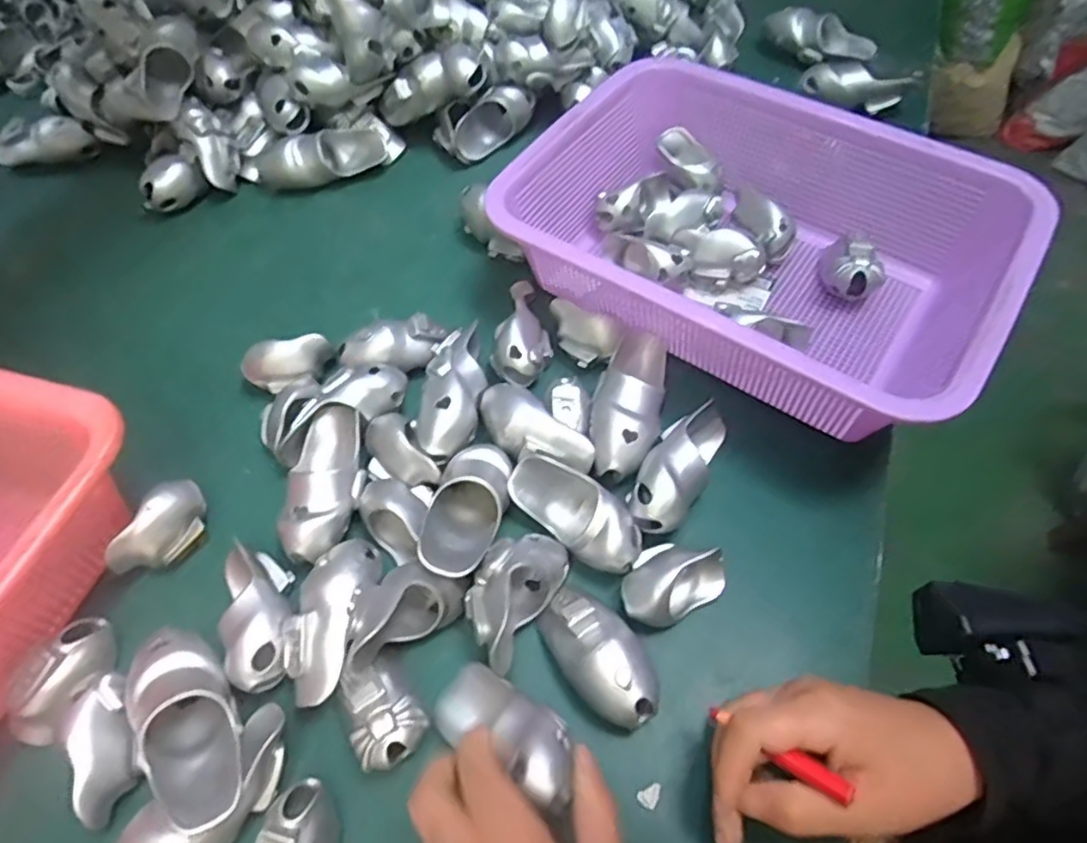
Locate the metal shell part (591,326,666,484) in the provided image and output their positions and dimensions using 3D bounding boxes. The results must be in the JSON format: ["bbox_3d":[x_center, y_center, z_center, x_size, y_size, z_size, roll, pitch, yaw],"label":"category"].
[{"bbox_3d":[0.053,-0.014,0.395,0.038,0.032,0.102,13,59,8],"label":"metal shell part"}]

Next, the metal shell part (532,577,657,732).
[{"bbox_3d":[0.027,0.115,0.323,0.037,0.033,0.071,-30,63,-18],"label":"metal shell part"}]

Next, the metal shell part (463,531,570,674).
[{"bbox_3d":[-0.016,0.080,0.322,0.037,0.019,0.069,29,62,17],"label":"metal shell part"}]

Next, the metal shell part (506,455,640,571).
[{"bbox_3d":[0.018,0.049,0.357,0.079,0.030,0.033,33,63,18],"label":"metal shell part"}]

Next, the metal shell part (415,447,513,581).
[{"bbox_3d":[-0.044,0.052,0.355,0.040,0.031,0.084,11,44,6],"label":"metal shell part"}]

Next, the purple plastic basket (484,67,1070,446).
[{"bbox_3d":[0.138,-0.110,0.441,0.294,0.102,0.216,30,62,17],"label":"purple plastic basket"}]

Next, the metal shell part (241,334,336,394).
[{"bbox_3d":[-0.166,-0.039,0.429,0.057,0.019,0.032,-15,92,8],"label":"metal shell part"}]

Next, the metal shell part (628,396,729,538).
[{"bbox_3d":[0.080,0.021,0.373,0.033,0.030,0.094,29,47,16],"label":"metal shell part"}]

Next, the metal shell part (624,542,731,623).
[{"bbox_3d":[0.067,0.083,0.344,0.057,0.038,0.035,-25,61,-15],"label":"metal shell part"}]

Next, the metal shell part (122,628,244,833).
[{"bbox_3d":[-0.163,0.140,0.304,0.041,0.028,0.092,-35,64,-20],"label":"metal shell part"}]

